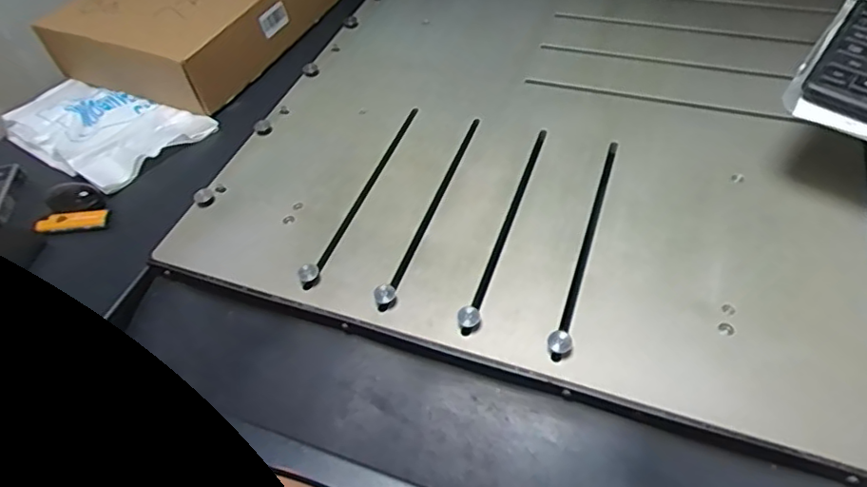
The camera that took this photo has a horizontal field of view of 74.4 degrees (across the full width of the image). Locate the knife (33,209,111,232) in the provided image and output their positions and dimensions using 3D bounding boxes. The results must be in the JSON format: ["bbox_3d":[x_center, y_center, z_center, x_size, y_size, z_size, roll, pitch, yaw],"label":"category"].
[{"bbox_3d":[-0.394,-0.024,0.625,0.075,0.014,0.019,-8,49,-1],"label":"knife"}]

